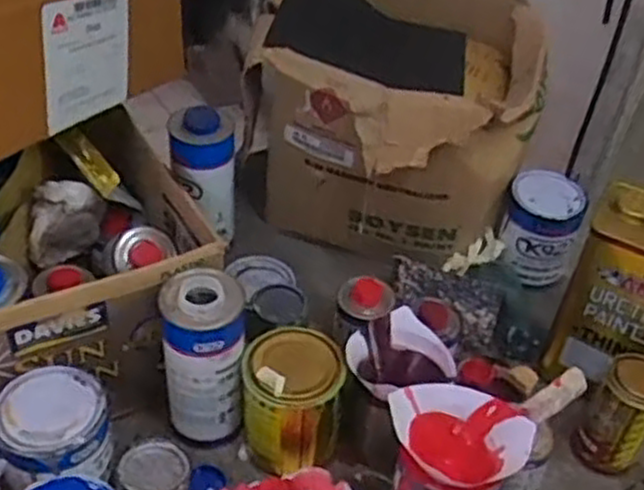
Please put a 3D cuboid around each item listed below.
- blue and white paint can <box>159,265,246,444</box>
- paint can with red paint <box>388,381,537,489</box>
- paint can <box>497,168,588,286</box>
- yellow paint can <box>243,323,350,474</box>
[{"bbox_3d":[-0.123,0.119,0.826,0.081,0.193,0.080,4,41,-3],"label":"blue and white paint can"},{"bbox_3d":[0.122,0.220,0.768,0.126,0.144,0.113,29,46,24],"label":"paint can with red paint"},{"bbox_3d":[0.302,-0.027,1.091,0.103,0.130,0.103,4,41,-3],"label":"paint can"},{"bbox_3d":[-0.032,0.163,0.840,0.100,0.127,0.095,4,41,-3],"label":"yellow paint can"}]

